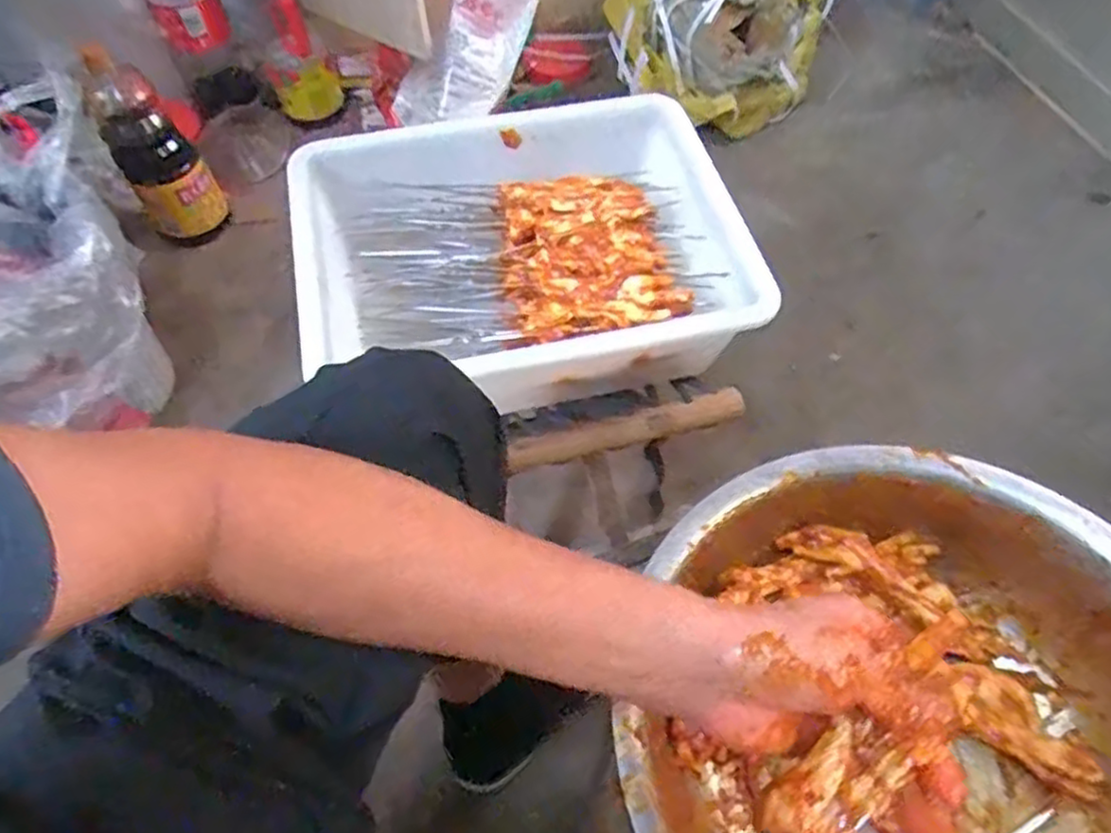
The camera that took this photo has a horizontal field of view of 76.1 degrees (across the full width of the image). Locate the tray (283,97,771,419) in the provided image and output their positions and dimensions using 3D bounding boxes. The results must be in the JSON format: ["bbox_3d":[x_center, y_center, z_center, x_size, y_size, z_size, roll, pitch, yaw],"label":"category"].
[{"bbox_3d":[-0.031,-0.138,0.621,0.363,0.101,0.272,-8,57,-4],"label":"tray"}]

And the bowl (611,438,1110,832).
[{"bbox_3d":[0.211,0.192,0.439,0.339,0.123,0.343,-1,57,1],"label":"bowl"}]

